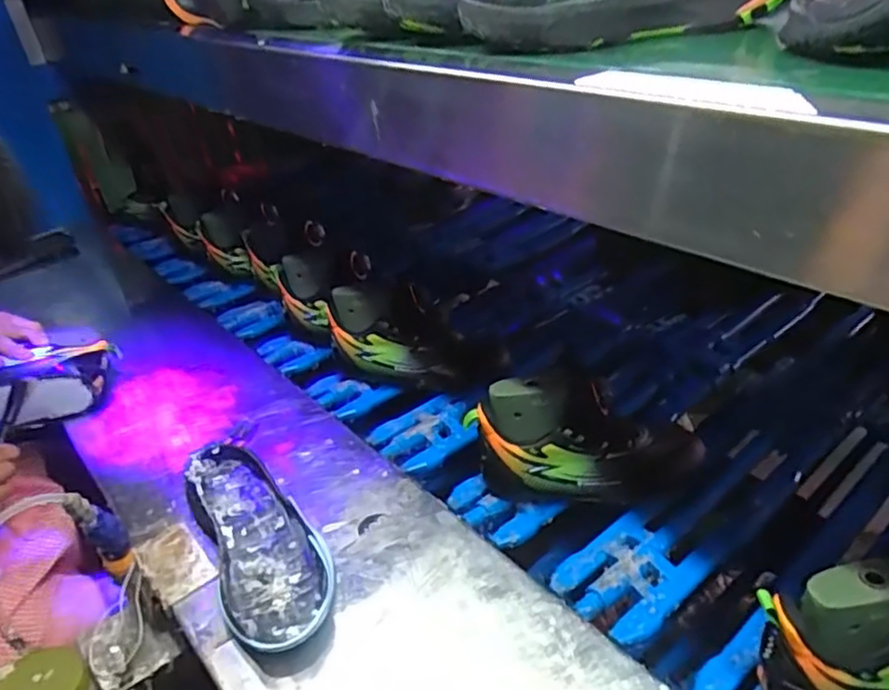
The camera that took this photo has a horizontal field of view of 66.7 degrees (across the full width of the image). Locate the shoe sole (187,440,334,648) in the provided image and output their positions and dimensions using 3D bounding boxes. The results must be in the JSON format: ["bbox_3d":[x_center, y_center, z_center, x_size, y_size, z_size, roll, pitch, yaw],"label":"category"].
[{"bbox_3d":[-0.165,0.166,0.597,0.088,0.047,0.233,-22,36,-21],"label":"shoe sole"}]

